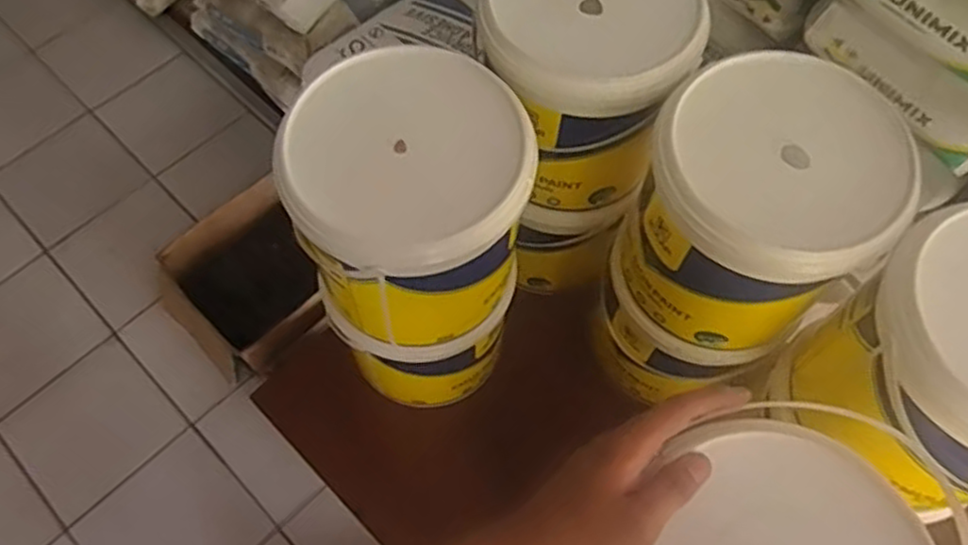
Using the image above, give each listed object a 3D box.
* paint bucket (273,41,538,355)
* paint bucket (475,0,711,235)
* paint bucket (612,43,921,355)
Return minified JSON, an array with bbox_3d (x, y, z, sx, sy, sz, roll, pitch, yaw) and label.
[{"bbox_3d":[-0.054,-0.043,0.585,0.170,0.208,0.156,0,64,0],"label":"paint bucket"},{"bbox_3d":[0.084,-0.168,0.655,0.166,0.203,0.168,0,64,0],"label":"paint bucket"},{"bbox_3d":[0.217,-0.047,0.593,0.172,0.187,0.176,0,64,0],"label":"paint bucket"}]

